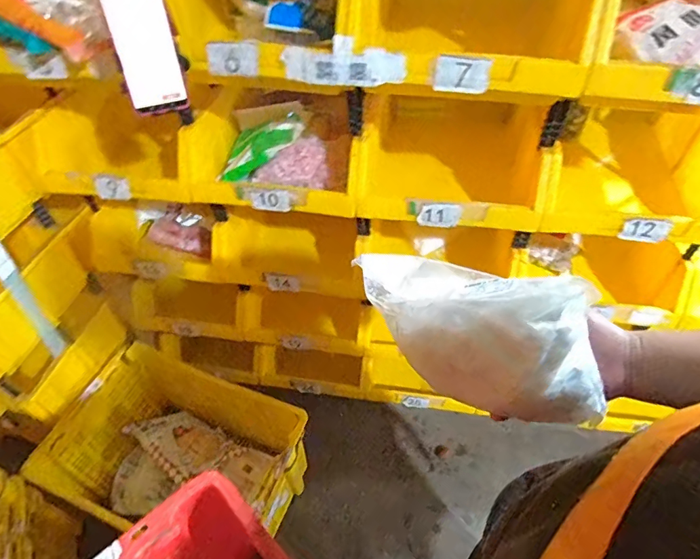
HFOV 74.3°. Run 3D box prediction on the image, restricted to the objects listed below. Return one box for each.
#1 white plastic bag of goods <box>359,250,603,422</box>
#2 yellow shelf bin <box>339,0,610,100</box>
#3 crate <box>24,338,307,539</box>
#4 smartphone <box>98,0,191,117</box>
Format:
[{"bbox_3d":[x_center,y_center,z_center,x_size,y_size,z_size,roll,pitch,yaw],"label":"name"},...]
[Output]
[{"bbox_3d":[0.115,0.035,0.413,0.230,0.124,0.106,35,58,30],"label":"white plastic bag of goods"},{"bbox_3d":[0.199,-0.474,0.778,0.388,0.219,0.437,11,49,13],"label":"yellow shelf bin"},{"bbox_3d":[-0.438,0.496,1.258,0.595,0.323,0.415,13,49,14],"label":"crate"},{"bbox_3d":[-0.275,-0.313,0.628,0.081,0.162,0.012,-21,37,-19],"label":"smartphone"}]

